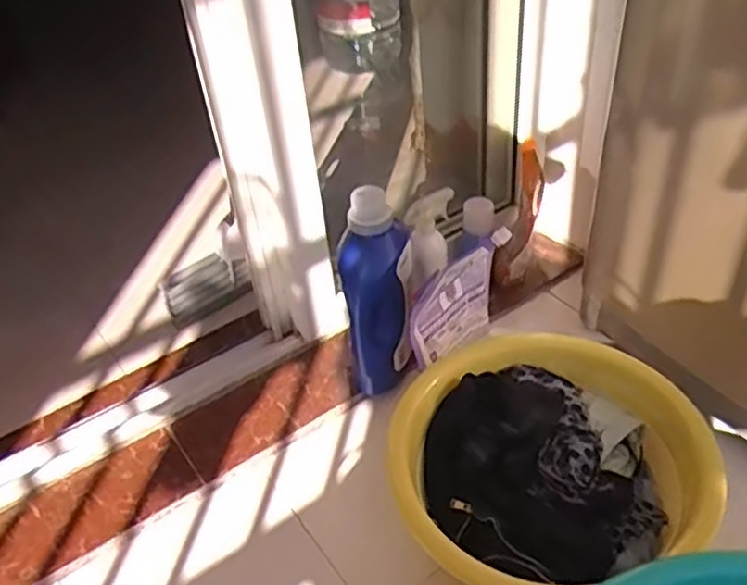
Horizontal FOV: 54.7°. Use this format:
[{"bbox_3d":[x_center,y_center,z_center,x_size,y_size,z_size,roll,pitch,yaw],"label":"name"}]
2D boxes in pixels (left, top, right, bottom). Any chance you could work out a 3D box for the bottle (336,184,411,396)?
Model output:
[{"bbox_3d":[0.007,0.018,1.059,0.091,0.339,0.119,2,42,9],"label":"bottle"}]

